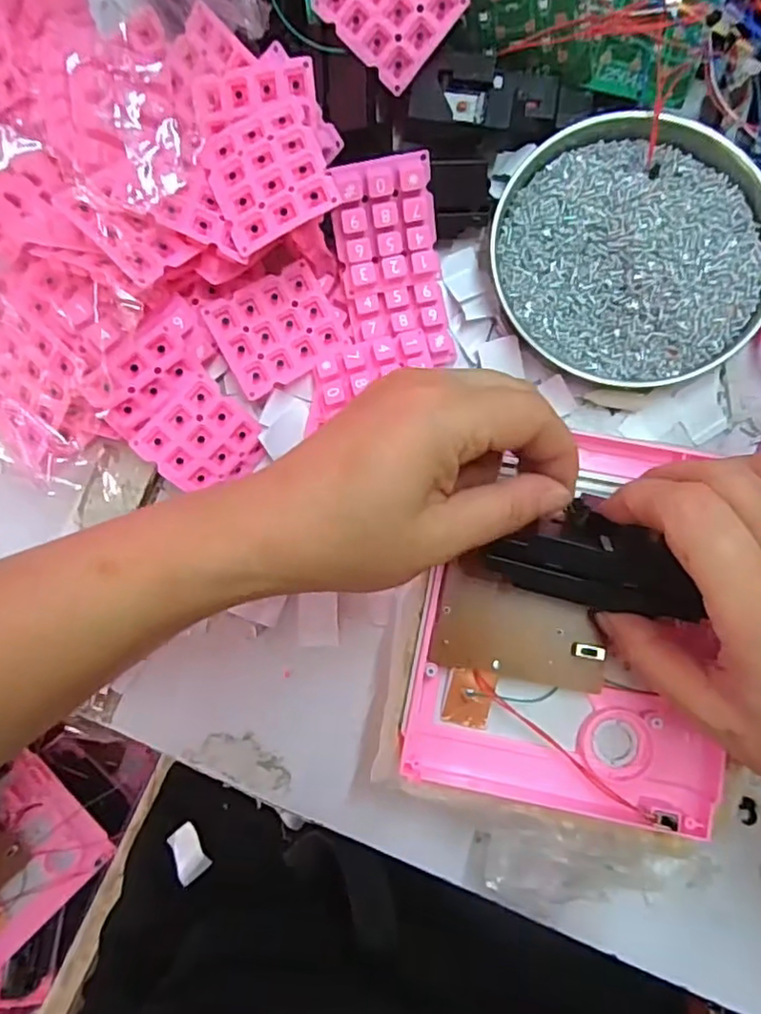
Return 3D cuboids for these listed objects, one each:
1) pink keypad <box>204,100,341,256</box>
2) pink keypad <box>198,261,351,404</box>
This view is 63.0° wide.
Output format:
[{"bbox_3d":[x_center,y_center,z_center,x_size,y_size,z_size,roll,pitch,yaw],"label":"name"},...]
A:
[{"bbox_3d":[-0.050,-0.149,0.276,0.051,0.005,0.059,-25,80,8],"label":"pink keypad"},{"bbox_3d":[-0.052,-0.089,0.312,0.060,0.007,0.050,-31,100,-8],"label":"pink keypad"}]

